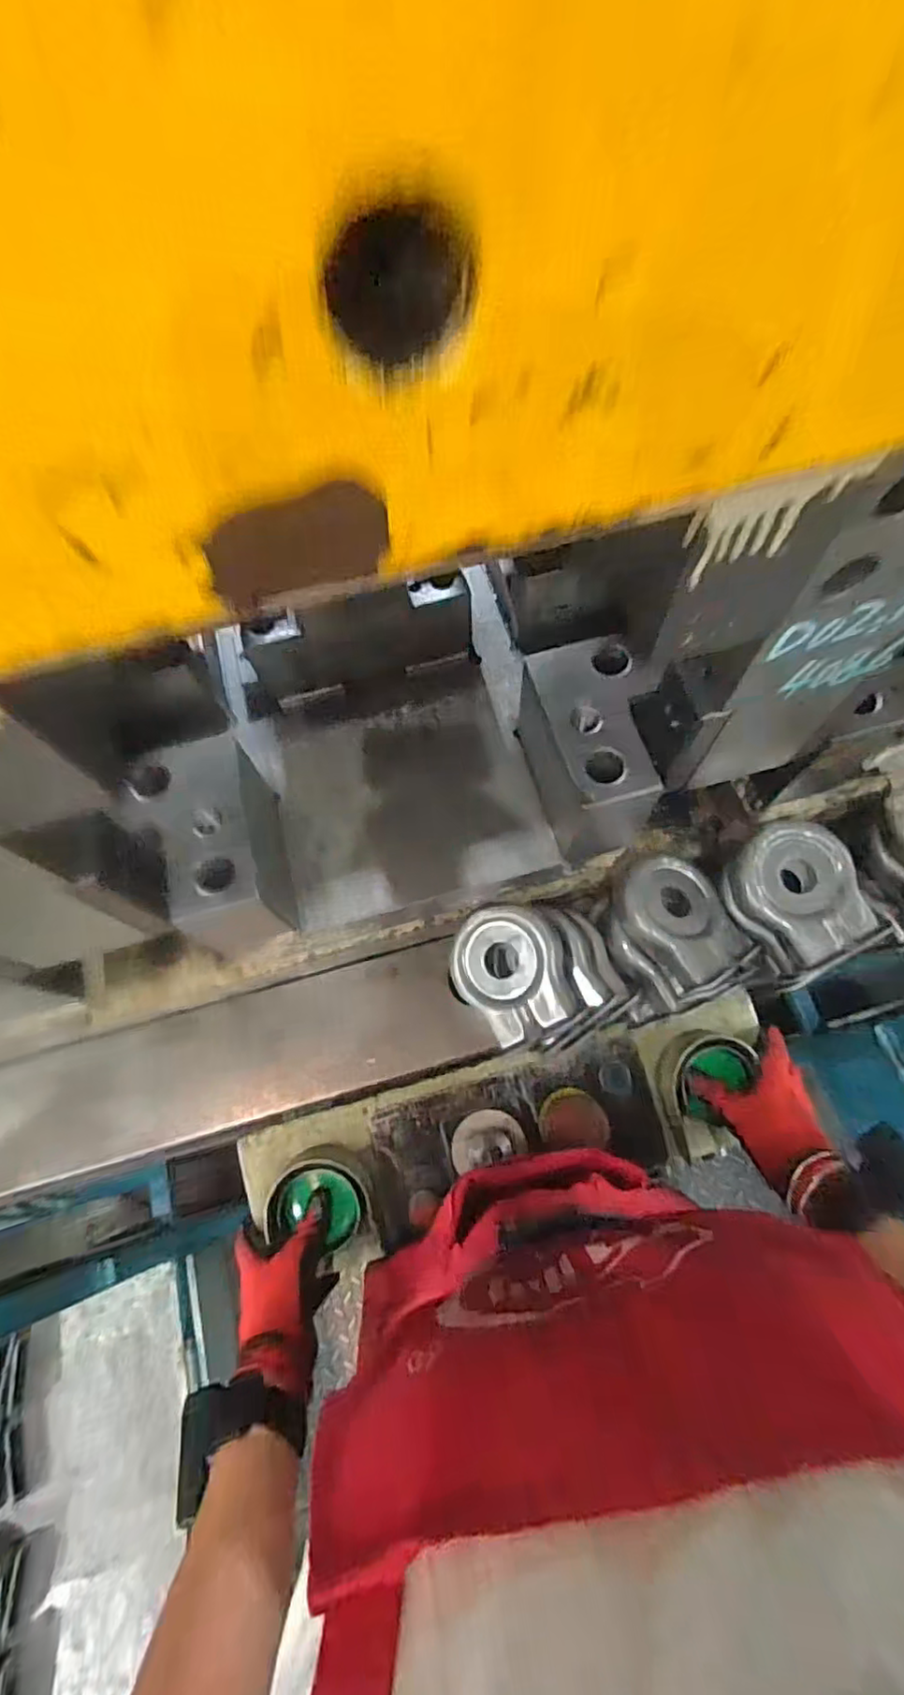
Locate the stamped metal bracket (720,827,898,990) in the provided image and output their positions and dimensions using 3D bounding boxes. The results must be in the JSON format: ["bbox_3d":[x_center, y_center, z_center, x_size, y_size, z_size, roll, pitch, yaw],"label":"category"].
[{"bbox_3d":[0.309,0.041,0.556,0.103,0.060,0.120,-28,69,-9],"label":"stamped metal bracket"}]

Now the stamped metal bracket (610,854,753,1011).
[{"bbox_3d":[0.203,0.063,0.558,0.110,0.050,0.114,-32,69,-10],"label":"stamped metal bracket"}]

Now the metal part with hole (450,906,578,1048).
[{"bbox_3d":[0.051,0.111,0.554,0.096,0.032,0.113,-30,69,17],"label":"metal part with hole"}]

